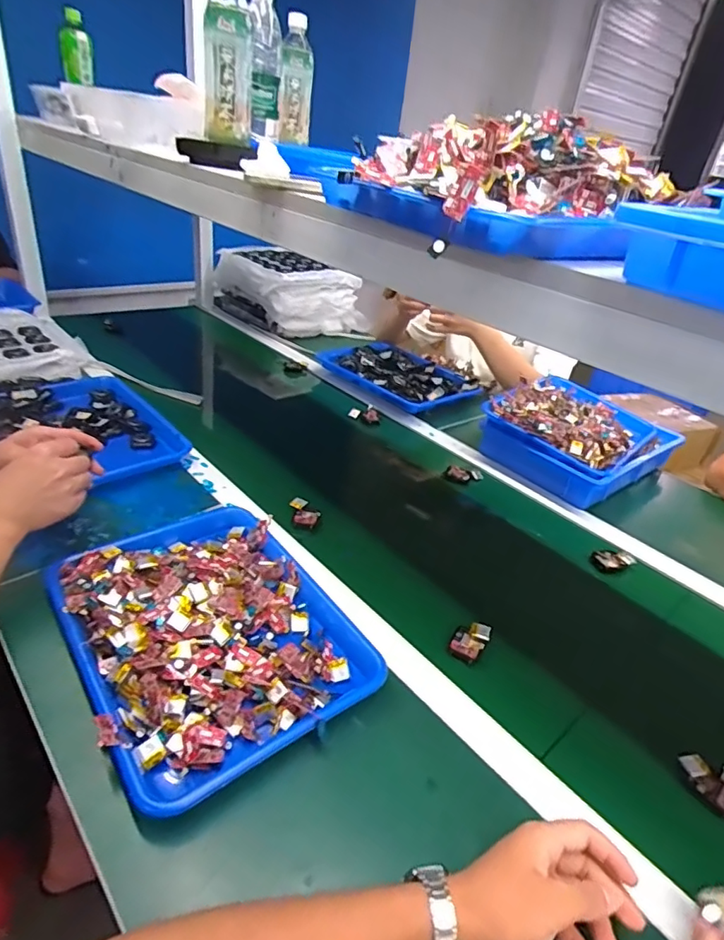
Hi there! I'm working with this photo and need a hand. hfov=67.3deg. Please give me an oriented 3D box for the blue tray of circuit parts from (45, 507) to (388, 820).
[{"bbox_3d":[-0.165,0.158,0.583,0.260,0.050,0.339,-18,40,-36],"label":"blue tray of circuit parts"}]

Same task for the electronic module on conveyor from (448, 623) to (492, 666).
[{"bbox_3d":[0.123,0.195,0.622,0.036,0.015,0.055,24,34,25],"label":"electronic module on conveyor"}]

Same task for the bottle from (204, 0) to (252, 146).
[{"bbox_3d":[-0.176,-0.535,0.714,0.060,0.187,0.060,-1,32,-14],"label":"bottle"}]

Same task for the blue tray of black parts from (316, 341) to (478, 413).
[{"bbox_3d":[0.081,-0.229,1.259,0.243,0.041,0.352,-20,41,-38],"label":"blue tray of black parts"}]

